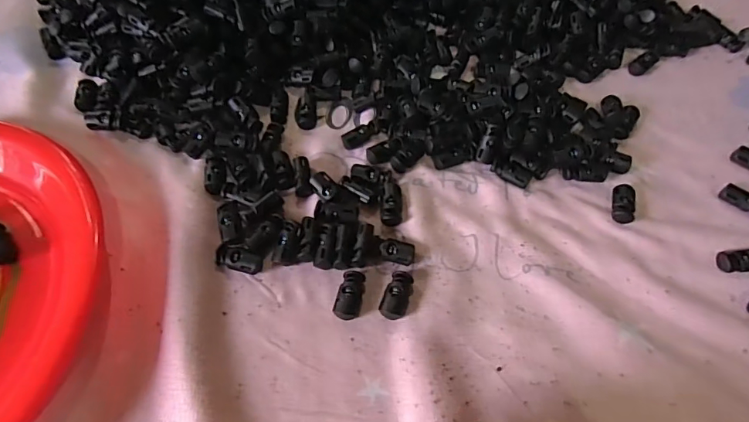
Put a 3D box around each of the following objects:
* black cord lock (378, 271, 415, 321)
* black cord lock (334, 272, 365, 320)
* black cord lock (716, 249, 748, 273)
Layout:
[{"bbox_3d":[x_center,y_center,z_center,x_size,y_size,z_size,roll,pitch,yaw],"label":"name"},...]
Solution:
[{"bbox_3d":[0.013,0.049,0.266,0.015,0.007,0.028,17,62,9],"label":"black cord lock"},{"bbox_3d":[-0.014,0.048,0.266,0.015,0.008,0.029,10,61,5],"label":"black cord lock"},{"bbox_3d":[0.224,0.031,0.275,0.030,0.011,0.014,-1,60,-1],"label":"black cord lock"}]

